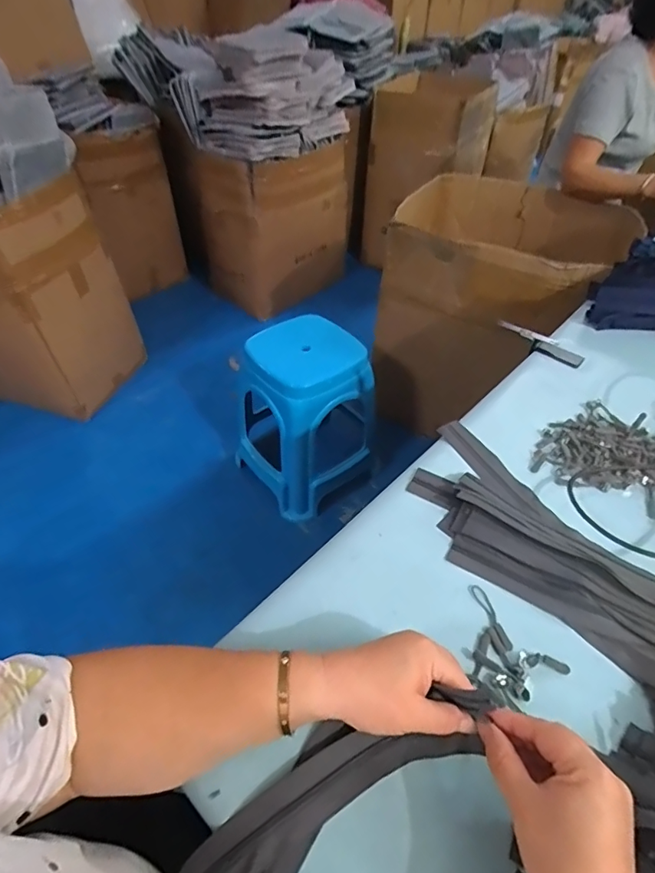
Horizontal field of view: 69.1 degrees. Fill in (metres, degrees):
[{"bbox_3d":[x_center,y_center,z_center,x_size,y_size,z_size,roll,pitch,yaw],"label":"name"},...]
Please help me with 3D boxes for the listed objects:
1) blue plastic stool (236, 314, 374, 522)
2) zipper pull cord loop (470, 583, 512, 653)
[{"bbox_3d":[-0.072,-0.059,1.359,0.292,0.457,0.290,-30,53,-28],"label":"blue plastic stool"},{"bbox_3d":[0.158,0.172,0.456,0.013,0.007,0.068,-11,47,-13],"label":"zipper pull cord loop"}]

